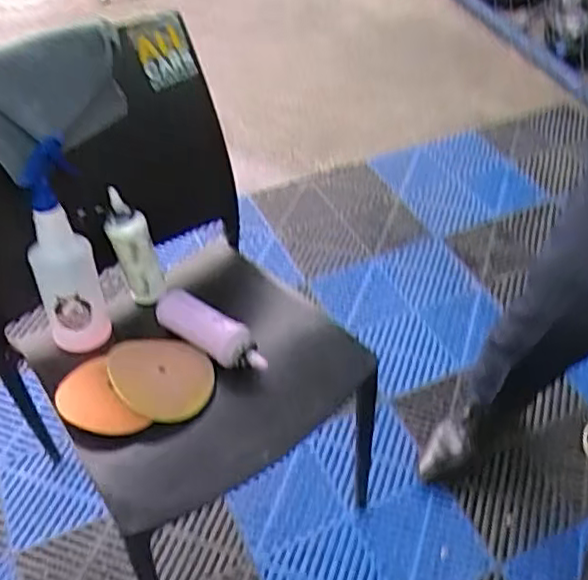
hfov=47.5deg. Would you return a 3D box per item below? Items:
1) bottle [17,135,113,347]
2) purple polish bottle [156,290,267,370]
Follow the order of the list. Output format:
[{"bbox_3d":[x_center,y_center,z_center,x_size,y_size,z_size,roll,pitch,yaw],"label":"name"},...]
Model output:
[{"bbox_3d":[-0.349,-0.057,0.996,0.090,0.325,0.076,-12,14,-10],"label":"bottle"},{"bbox_3d":[-0.129,0.059,1.008,0.207,0.049,0.051,29,53,26],"label":"purple polish bottle"}]

